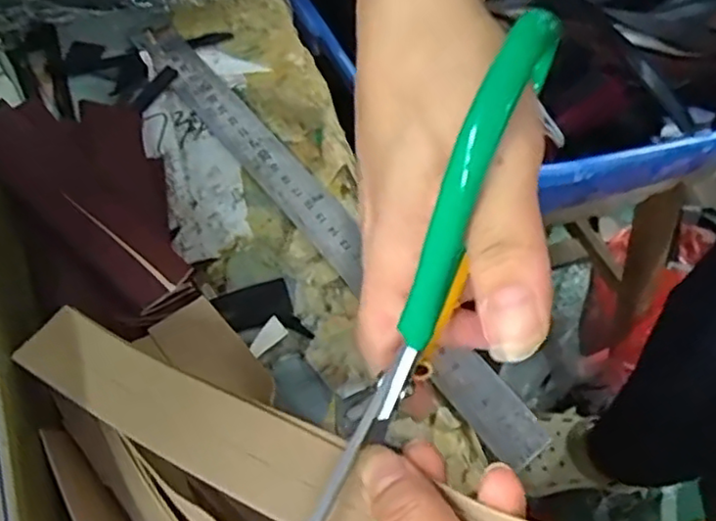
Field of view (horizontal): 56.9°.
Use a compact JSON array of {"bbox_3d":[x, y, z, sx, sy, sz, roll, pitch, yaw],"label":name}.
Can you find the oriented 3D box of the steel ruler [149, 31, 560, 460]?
[{"bbox_3d":[-0.021,-0.026,0.330,0.025,0.008,0.300,-34,69,-19],"label":"steel ruler"}]

